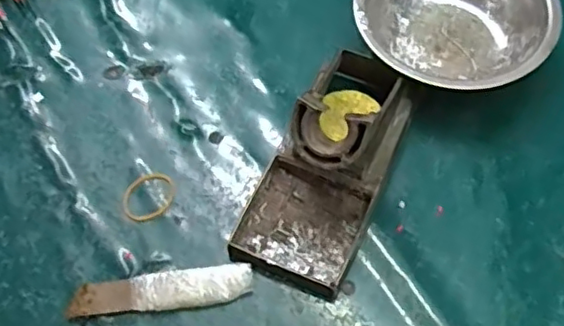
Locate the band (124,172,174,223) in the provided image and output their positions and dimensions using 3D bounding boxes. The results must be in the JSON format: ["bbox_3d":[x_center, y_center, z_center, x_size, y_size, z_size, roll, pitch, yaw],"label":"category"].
[{"bbox_3d":[-0.084,0.021,0.388,0.030,0.004,0.035,28,70,17],"label":"band"}]

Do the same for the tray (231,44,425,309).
[{"bbox_3d":[0.029,-0.002,0.362,0.072,0.070,0.152,26,78,14],"label":"tray"}]

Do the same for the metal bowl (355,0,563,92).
[{"bbox_3d":[0.115,-0.096,0.419,0.126,0.046,0.119,-1,62,2],"label":"metal bowl"}]

